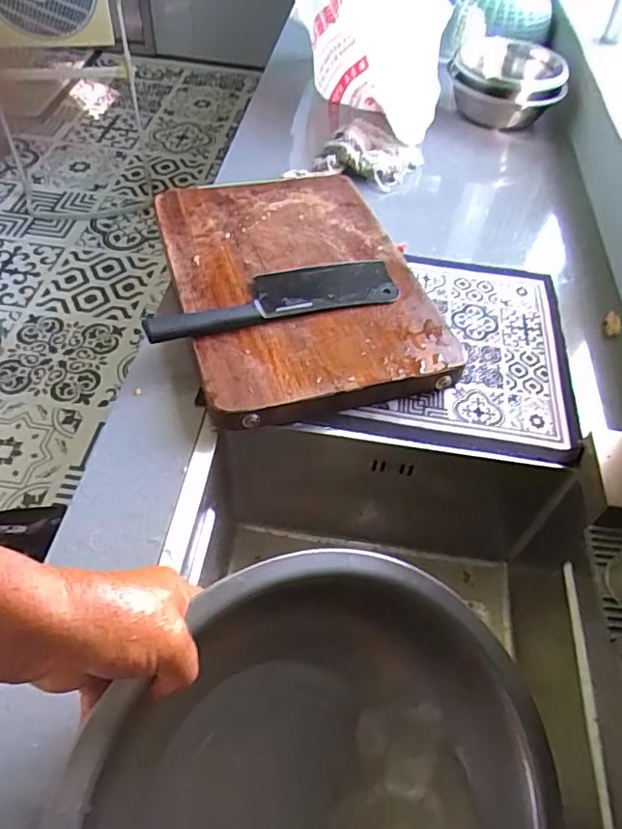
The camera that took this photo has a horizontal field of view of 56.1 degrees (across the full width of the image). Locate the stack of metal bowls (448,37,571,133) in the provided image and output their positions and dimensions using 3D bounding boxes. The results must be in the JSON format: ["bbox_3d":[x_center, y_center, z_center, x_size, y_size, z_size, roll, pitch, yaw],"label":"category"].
[{"bbox_3d":[0.346,-0.590,1.024,0.186,0.092,0.211,18,52,9],"label":"stack of metal bowls"}]

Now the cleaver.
[{"bbox_3d":[-0.040,-0.135,0.647,0.285,0.016,0.079,-14,54,-16],"label":"cleaver"}]

